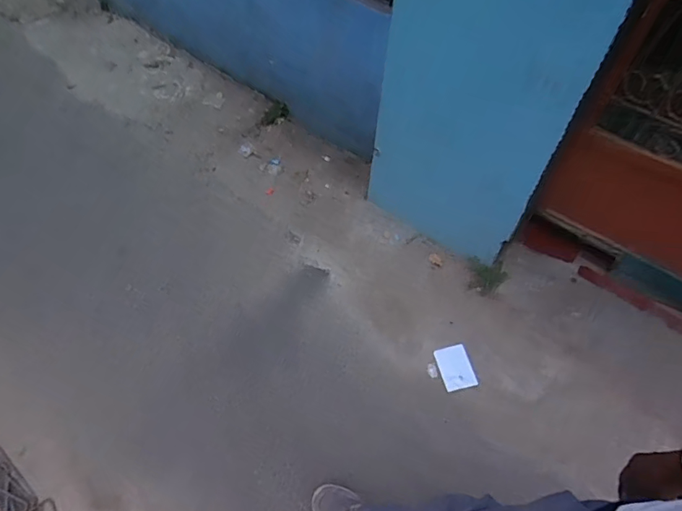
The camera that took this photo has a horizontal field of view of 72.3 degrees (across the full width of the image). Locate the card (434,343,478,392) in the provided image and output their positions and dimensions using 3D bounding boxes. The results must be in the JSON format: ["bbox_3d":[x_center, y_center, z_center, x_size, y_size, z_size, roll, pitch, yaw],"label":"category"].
[{"bbox_3d":[0.383,0.374,1.560,0.108,0.009,0.145,-13,58,-6],"label":"card"}]

